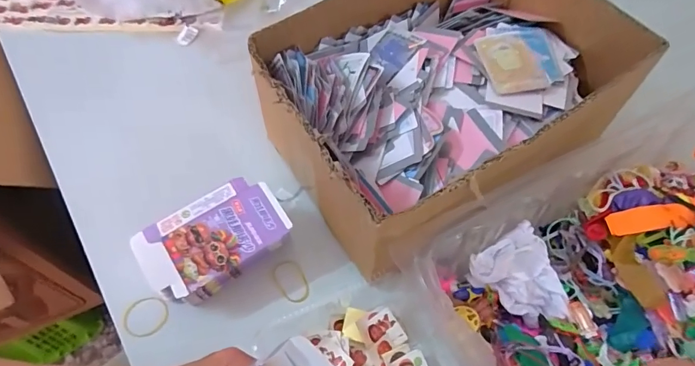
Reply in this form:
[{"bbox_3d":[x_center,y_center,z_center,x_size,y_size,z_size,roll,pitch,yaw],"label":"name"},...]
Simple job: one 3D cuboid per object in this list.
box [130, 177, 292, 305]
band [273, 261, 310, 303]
[{"bbox_3d":[-0.144,0.062,0.461,0.152,0.060,0.089,-32,75,-12],"label":"box"},{"bbox_3d":[-0.063,0.111,0.476,0.033,0.005,0.050,-23,60,-16],"label":"band"}]

